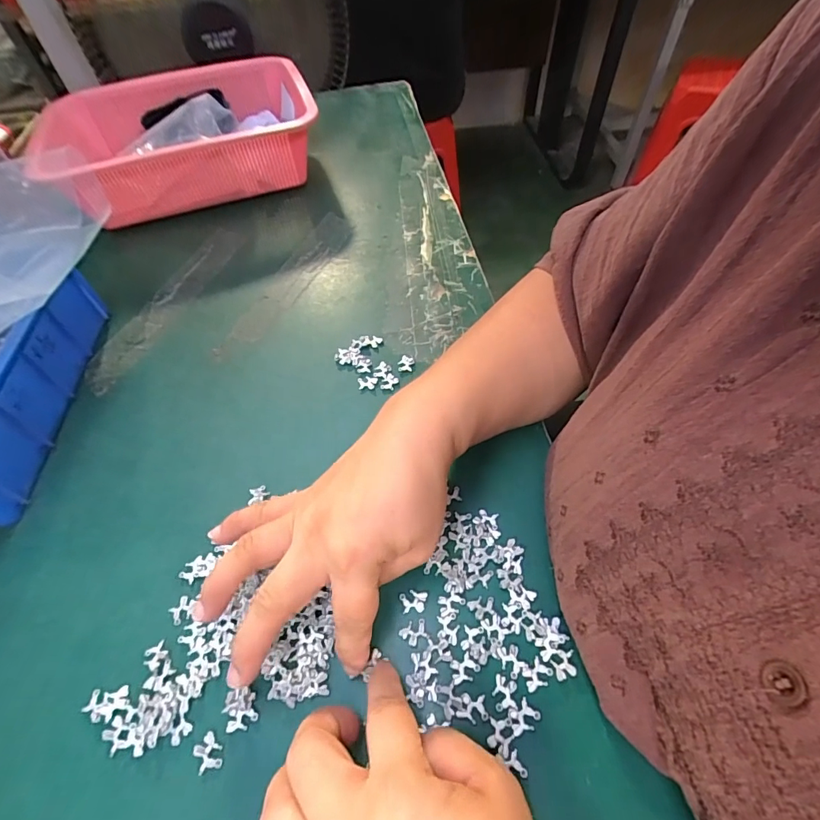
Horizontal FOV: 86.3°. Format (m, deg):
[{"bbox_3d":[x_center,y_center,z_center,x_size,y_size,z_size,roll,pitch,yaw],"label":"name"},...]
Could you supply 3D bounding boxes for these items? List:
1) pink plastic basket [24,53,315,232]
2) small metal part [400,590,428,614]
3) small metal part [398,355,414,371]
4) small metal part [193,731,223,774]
[{"bbox_3d":[-0.260,-0.321,0.518,0.277,0.095,0.224,-17,56,-8],"label":"pink plastic basket"},{"bbox_3d":[0.002,0.112,0.256,0.016,0.004,0.012,-4,55,1],"label":"small metal part"},{"bbox_3d":[-0.003,-0.039,0.363,0.012,0.004,0.015,3,56,6],"label":"small metal part"},{"bbox_3d":[-0.103,0.175,0.223,0.013,0.004,0.016,-30,58,-16],"label":"small metal part"}]

